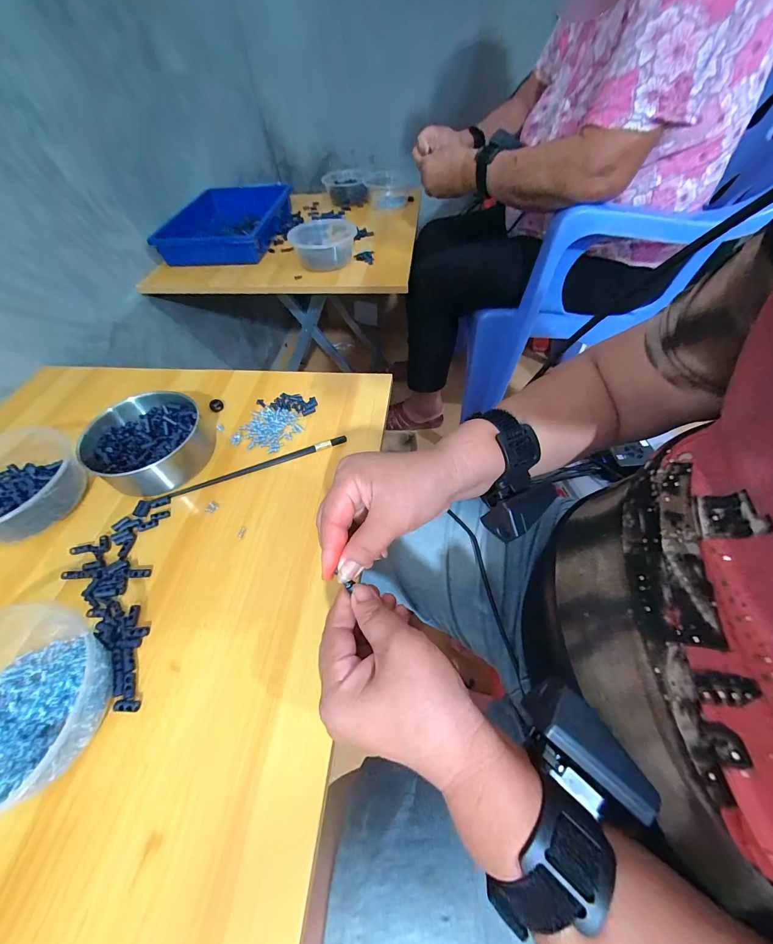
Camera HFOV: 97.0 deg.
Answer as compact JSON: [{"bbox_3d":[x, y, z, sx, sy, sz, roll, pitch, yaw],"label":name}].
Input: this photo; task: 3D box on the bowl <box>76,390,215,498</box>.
[{"bbox_3d":[-0.284,-0.040,0.413,0.122,0.050,0.132,0,54,-1],"label":"bowl"}]

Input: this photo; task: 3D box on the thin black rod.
[{"bbox_3d":[-0.148,-0.009,0.408,0.206,0.007,0.010,-20,54,-11],"label":"thin black rod"}]

